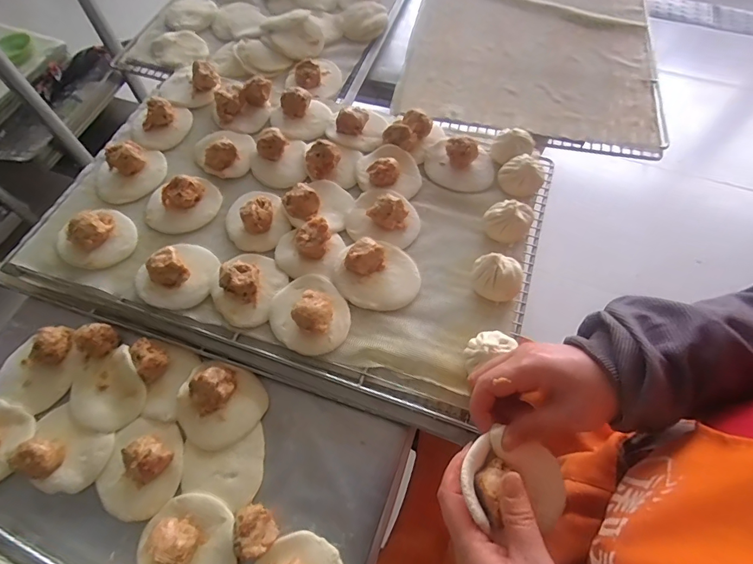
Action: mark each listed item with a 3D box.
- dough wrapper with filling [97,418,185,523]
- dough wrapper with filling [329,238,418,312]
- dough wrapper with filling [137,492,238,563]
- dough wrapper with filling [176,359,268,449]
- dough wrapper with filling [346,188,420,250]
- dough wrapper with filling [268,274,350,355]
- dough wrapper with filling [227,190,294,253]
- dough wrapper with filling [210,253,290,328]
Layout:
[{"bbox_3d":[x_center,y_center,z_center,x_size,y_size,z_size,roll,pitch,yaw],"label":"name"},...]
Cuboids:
[{"bbox_3d":[-0.237,0.181,0.416,0.077,0.035,0.089,9,62,5],"label":"dough wrapper with filling"},{"bbox_3d":[0.001,-0.012,0.485,0.098,0.039,0.086,-16,63,-9],"label":"dough wrapper with filling"},{"bbox_3d":[-0.174,0.238,0.379,0.081,0.034,0.085,0,62,0],"label":"dough wrapper with filling"},{"bbox_3d":[-0.167,0.127,0.442,0.082,0.034,0.084,0,62,0],"label":"dough wrapper with filling"},{"bbox_3d":[0.010,-0.090,0.523,0.088,0.037,0.079,10,62,5],"label":"dough wrapper with filling"},{"bbox_3d":[-0.074,0.031,0.461,0.082,0.039,0.089,0,62,0],"label":"dough wrapper with filling"},{"bbox_3d":[-0.153,-0.085,0.522,0.074,0.033,0.085,-20,64,-11],"label":"dough wrapper with filling"},{"bbox_3d":[-0.146,0.000,0.474,0.075,0.033,0.086,30,66,15],"label":"dough wrapper with filling"}]

